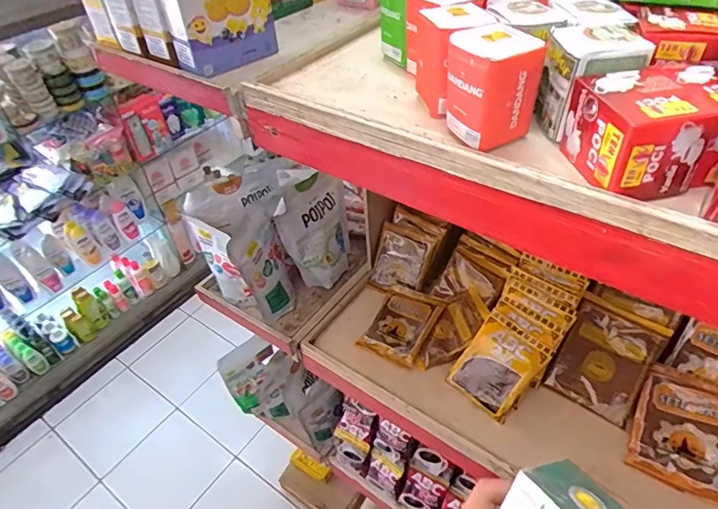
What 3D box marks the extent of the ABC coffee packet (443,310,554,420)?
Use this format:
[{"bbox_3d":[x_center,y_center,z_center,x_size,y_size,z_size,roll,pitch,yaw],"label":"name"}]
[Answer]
[{"bbox_3d":[0.186,0.149,0.635,0.091,0.016,0.116,36,85,27],"label":"ABC coffee packet"}]

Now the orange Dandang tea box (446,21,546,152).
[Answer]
[{"bbox_3d":[0.097,-0.121,0.343,0.057,0.071,0.048,-21,46,-17],"label":"orange Dandang tea box"}]

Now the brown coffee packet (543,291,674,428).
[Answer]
[{"bbox_3d":[0.326,0.136,0.627,0.104,0.011,0.140,28,84,23],"label":"brown coffee packet"}]

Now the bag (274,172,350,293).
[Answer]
[{"bbox_3d":[-0.066,-0.044,0.779,0.054,0.187,0.140,19,53,44],"label":"bag"}]

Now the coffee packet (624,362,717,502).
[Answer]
[{"bbox_3d":[0.393,0.210,0.571,0.100,0.012,0.136,16,65,29],"label":"coffee packet"}]

